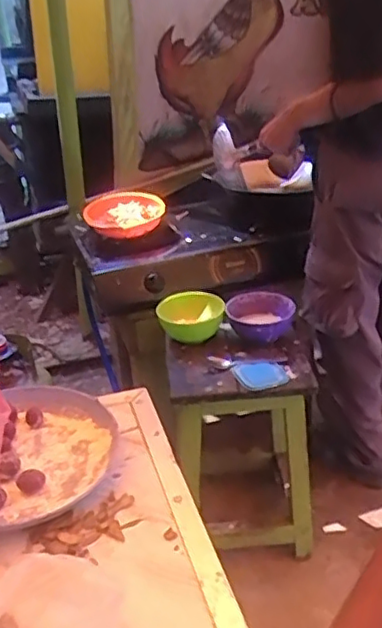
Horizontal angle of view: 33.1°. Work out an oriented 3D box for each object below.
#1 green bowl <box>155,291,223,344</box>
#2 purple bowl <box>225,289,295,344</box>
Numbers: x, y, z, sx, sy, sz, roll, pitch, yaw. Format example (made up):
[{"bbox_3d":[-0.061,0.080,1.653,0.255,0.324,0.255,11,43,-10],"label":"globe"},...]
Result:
[{"bbox_3d":[0.002,0.000,1.475,0.146,0.082,0.149,-2,28,1],"label":"green bowl"},{"bbox_3d":[0.159,0.006,1.489,0.154,0.067,0.173,5,29,14],"label":"purple bowl"}]

